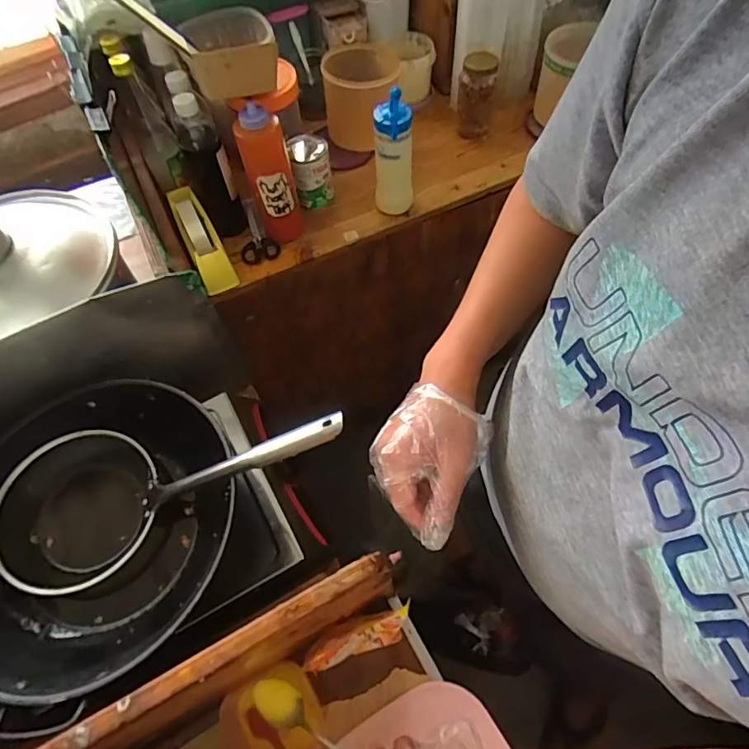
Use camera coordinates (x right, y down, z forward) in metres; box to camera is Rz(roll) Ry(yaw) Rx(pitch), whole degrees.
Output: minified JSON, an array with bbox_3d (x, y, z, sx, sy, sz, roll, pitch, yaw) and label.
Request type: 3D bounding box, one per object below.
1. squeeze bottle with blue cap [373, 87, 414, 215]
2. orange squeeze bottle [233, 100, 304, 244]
[{"bbox_3d":[0.033,-0.351,0.825,0.060,0.203,0.058,2,61,4],"label":"squeeze bottle with blue cap"},{"bbox_3d":[-0.165,-0.312,0.804,0.069,0.225,0.054,-18,62,-8],"label":"orange squeeze bottle"}]

